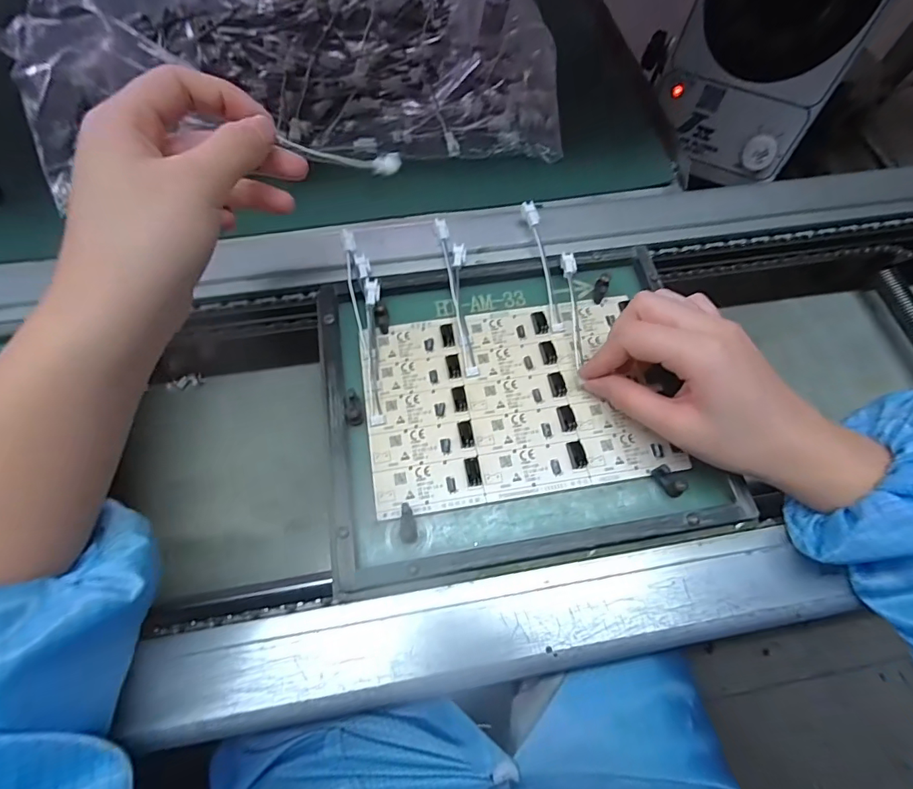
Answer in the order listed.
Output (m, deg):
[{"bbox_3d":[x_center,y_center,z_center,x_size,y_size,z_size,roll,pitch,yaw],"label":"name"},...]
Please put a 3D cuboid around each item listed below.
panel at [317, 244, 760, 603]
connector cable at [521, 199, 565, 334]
[{"bbox_3d":[0.035,0.002,0.294,0.233,0.014,0.199,-9,68,-5],"label":"panel"},{"bbox_3d":[0.062,-0.091,0.328,0.010,0.007,0.098,-11,82,-6],"label":"connector cable"}]

